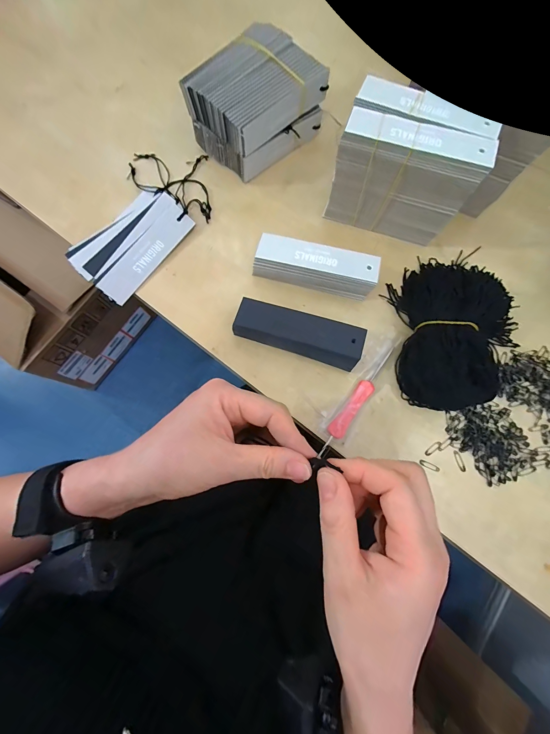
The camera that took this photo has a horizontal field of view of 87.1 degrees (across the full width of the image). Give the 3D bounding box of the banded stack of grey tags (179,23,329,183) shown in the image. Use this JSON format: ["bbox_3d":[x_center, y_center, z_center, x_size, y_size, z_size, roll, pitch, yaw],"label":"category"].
[{"bbox_3d":[-0.021,-0.303,0.341,0.105,0.077,0.128,40,79,10],"label":"banded stack of grey tags"}]

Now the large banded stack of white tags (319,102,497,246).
[{"bbox_3d":[0.123,-0.182,0.298,0.125,0.108,0.033,18,76,5],"label":"large banded stack of white tags"}]

